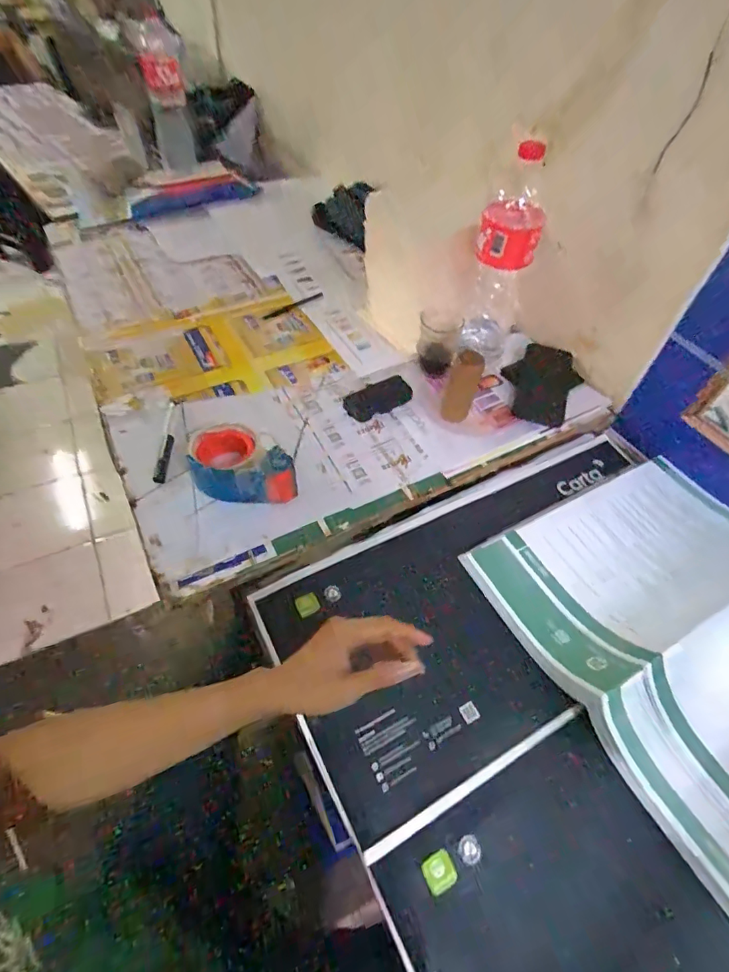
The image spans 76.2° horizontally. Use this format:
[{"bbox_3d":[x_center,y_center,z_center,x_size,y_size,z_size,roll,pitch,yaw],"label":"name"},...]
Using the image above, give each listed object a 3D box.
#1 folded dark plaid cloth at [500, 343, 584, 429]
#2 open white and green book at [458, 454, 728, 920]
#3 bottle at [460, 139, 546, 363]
[{"bbox_3d":[0.295,-0.175,0.783,0.118,0.015,0.193,27,55,18],"label":"folded dark plaid cloth"},{"bbox_3d":[0.386,0.157,0.527,0.382,0.050,0.417,-21,56,-18],"label":"open white and green book"},{"bbox_3d":[0.201,-0.321,0.701,0.084,0.280,0.085,12,55,7],"label":"bottle"}]

